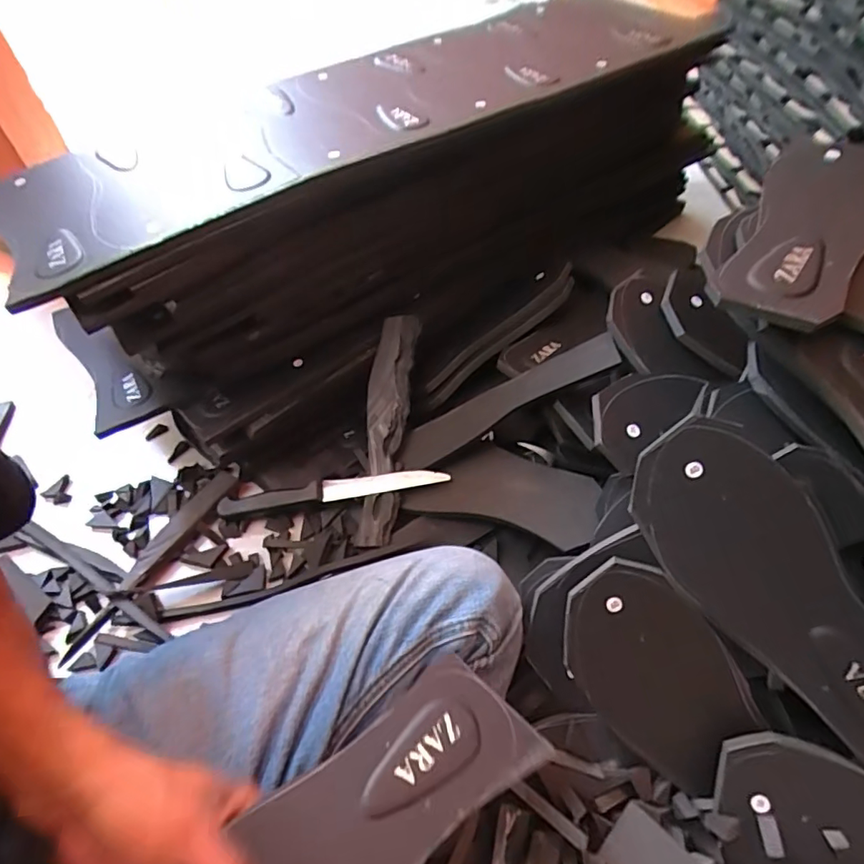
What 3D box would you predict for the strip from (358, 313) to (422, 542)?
[{"bbox_3d":[-0.050,-0.005,0.576,0.048,0.028,0.258,4,74,5],"label":"strip"}]

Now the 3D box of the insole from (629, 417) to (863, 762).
[{"bbox_3d":[0.236,0.111,0.348,0.102,0.011,0.253,-36,81,20],"label":"insole"}]

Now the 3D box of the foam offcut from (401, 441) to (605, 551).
[{"bbox_3d":[0.072,0.053,0.522,0.190,0.024,0.095,9,52,27],"label":"foam offcut"}]

